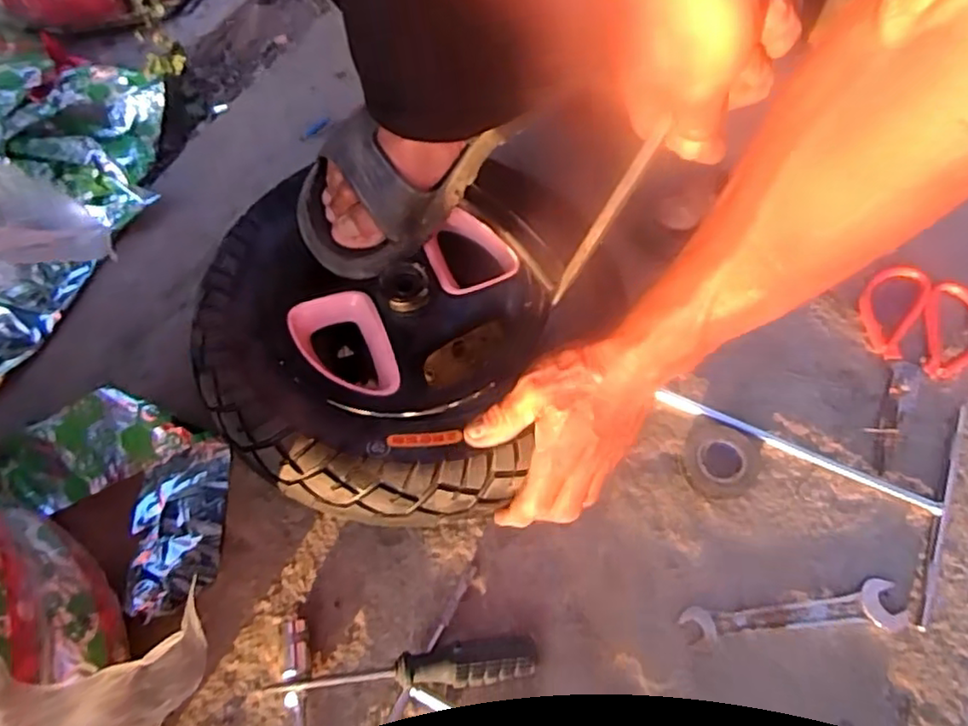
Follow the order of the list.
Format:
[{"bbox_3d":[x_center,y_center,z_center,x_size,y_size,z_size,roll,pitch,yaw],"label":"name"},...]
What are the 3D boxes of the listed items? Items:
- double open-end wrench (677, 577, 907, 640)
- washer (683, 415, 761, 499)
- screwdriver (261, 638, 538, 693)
[{"bbox_3d":[0.219,0.177,0.473,0.154,0.006,0.032,-4,62,1],"label":"double open-end wrench"},{"bbox_3d":[0.187,0.079,0.522,0.058,0.019,0.061,17,64,11],"label":"washer"},{"bbox_3d":[-0.057,0.209,0.452,0.184,0.033,0.026,-4,62,1],"label":"screwdriver"}]

